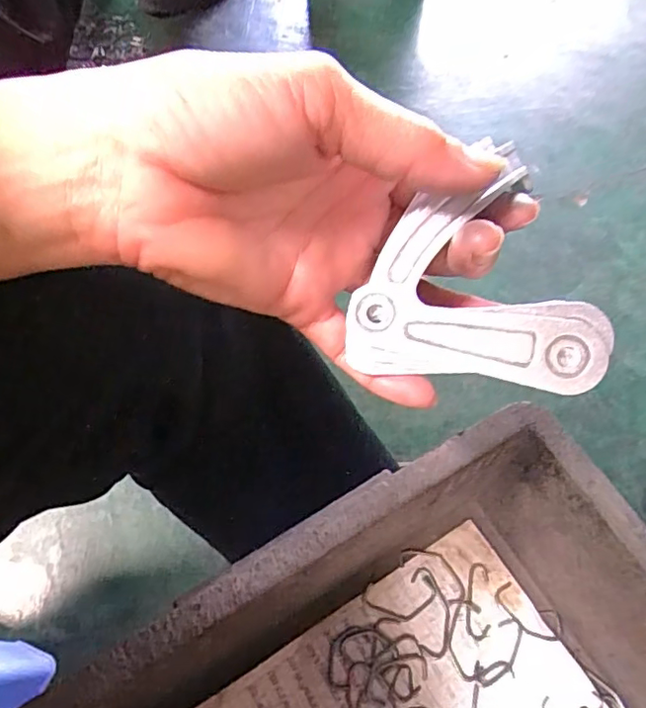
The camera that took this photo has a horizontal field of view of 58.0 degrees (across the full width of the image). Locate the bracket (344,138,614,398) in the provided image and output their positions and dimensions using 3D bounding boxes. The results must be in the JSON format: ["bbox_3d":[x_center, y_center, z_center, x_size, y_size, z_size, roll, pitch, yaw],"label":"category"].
[{"bbox_3d":[0.042,-0.016,0.182,0.070,0.022,0.068,-19,90,9],"label":"bracket"}]

